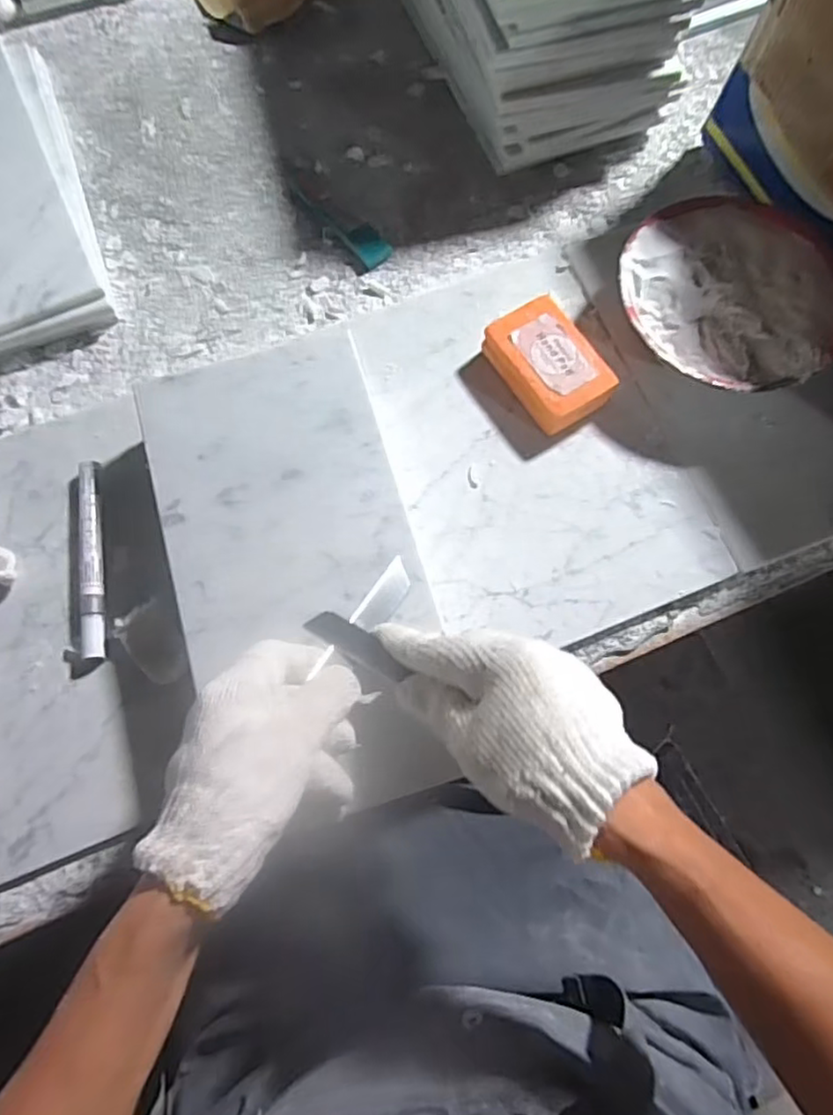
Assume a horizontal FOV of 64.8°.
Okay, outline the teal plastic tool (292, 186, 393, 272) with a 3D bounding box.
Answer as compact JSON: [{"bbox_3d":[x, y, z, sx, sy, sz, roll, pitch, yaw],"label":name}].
[{"bbox_3d":[-0.065,-0.292,0.565,0.028,0.011,0.111,-38,74,-11],"label":"teal plastic tool"}]

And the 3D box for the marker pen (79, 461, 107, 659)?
[{"bbox_3d":[-0.228,0.000,0.461,0.016,0.018,0.142,-9,71,-2],"label":"marker pen"}]

